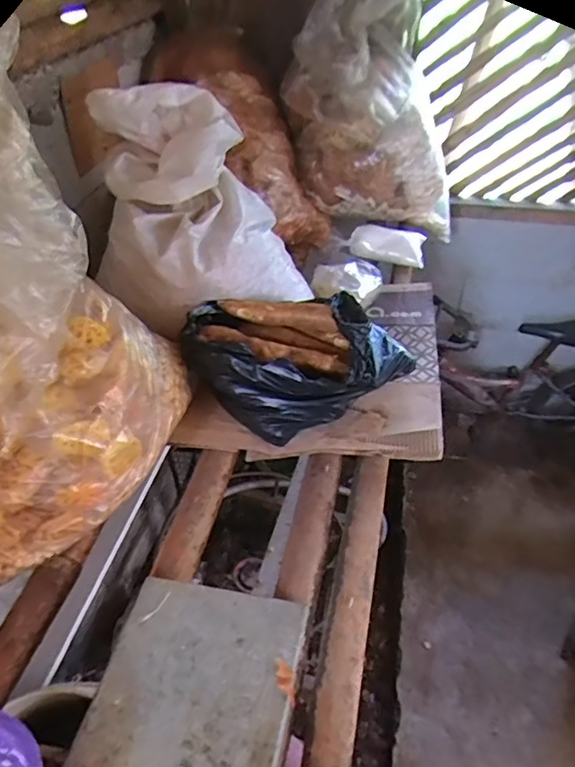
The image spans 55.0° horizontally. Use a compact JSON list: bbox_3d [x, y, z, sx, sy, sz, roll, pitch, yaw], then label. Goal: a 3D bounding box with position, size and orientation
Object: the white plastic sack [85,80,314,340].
[{"bbox_3d":[-0.144,-0.293,0.917,0.335,0.312,0.256,11,43,12],"label":"white plastic sack"}]

